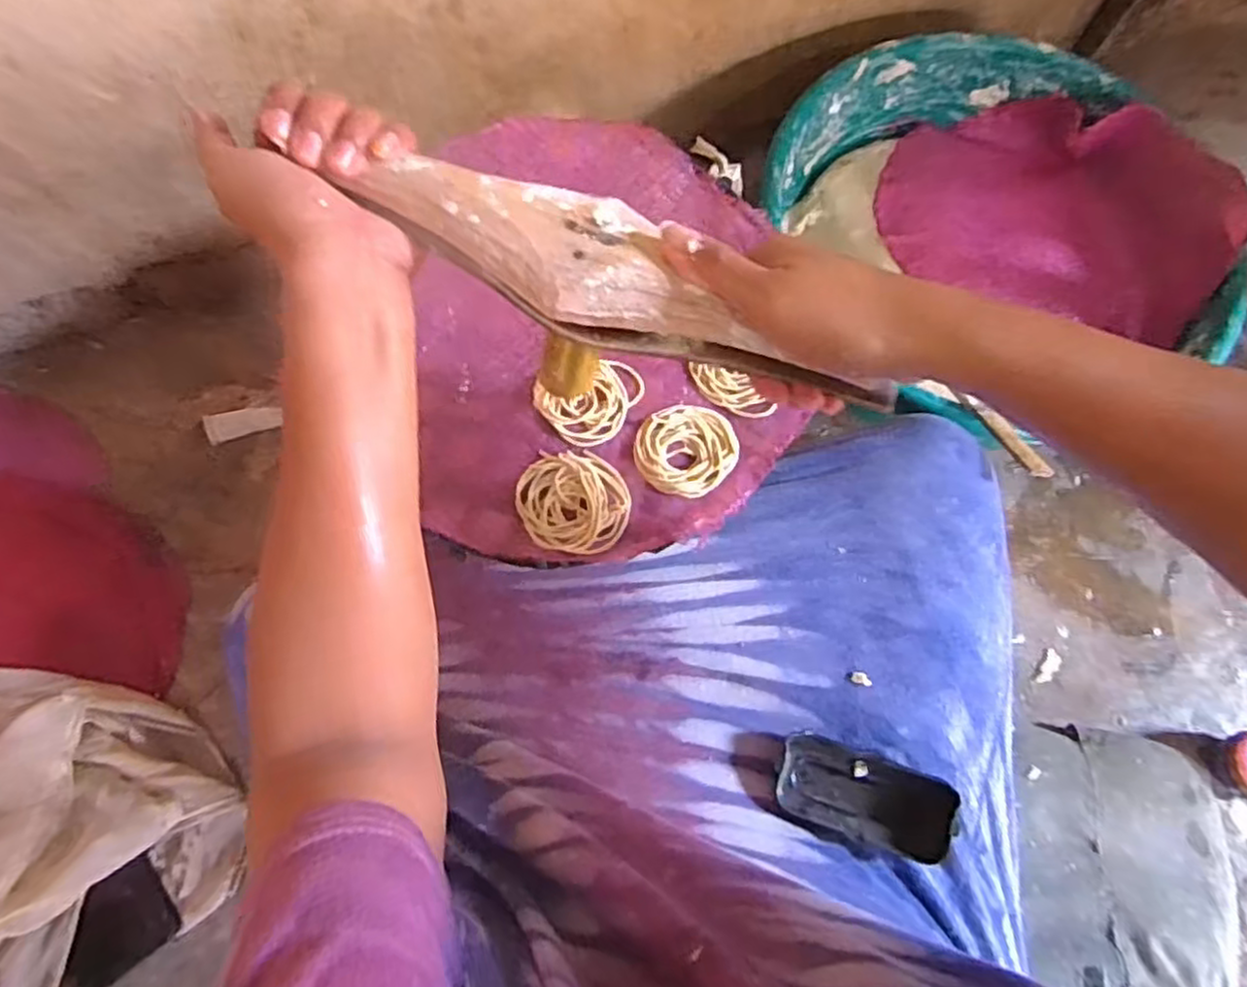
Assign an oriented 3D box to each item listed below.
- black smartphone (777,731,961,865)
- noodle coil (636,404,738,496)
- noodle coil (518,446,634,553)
[{"bbox_3d":[0.157,0.196,0.485,0.108,0.017,0.051,16,72,16],"label":"black smartphone"},{"bbox_3d":[0.043,-0.029,0.498,0.066,0.006,0.063,1,72,-2],"label":"noodle coil"},{"bbox_3d":[-0.032,0.005,0.486,0.067,0.010,0.074,-31,76,-11],"label":"noodle coil"}]

